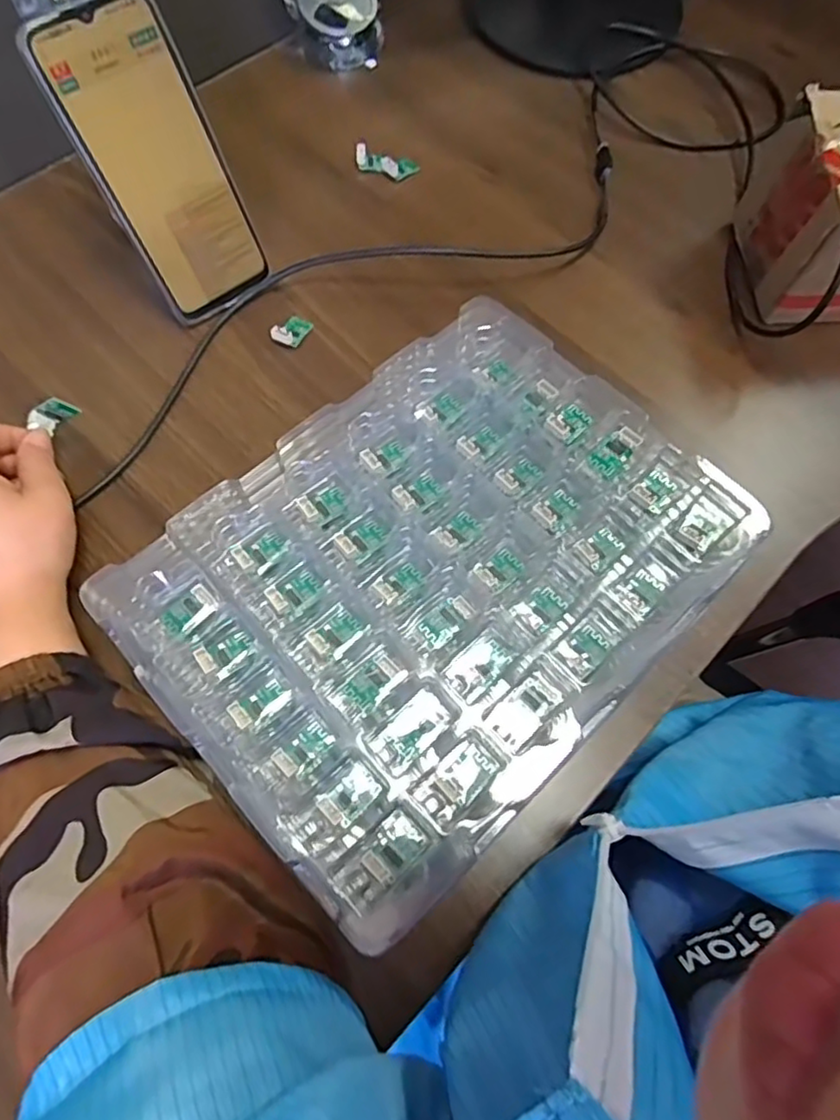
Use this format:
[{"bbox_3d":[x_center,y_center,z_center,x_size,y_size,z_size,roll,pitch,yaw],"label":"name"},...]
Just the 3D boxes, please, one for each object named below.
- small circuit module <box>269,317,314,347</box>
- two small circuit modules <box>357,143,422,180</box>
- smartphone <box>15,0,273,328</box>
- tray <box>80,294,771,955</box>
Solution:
[{"bbox_3d":[-0.087,-0.158,0.431,0.019,0.009,0.027,29,71,11],"label":"small circuit module"},{"bbox_3d":[-0.028,-0.312,0.496,0.051,0.009,0.019,22,69,6],"label":"two small circuit modules"},{"bbox_3d":[-0.155,-0.235,0.384,0.077,0.164,0.010,-37,46,-16],"label":"smartphone"},{"bbox_3d":[0.010,0.011,0.336,0.283,0.060,0.214,-42,74,-15],"label":"tray"}]

